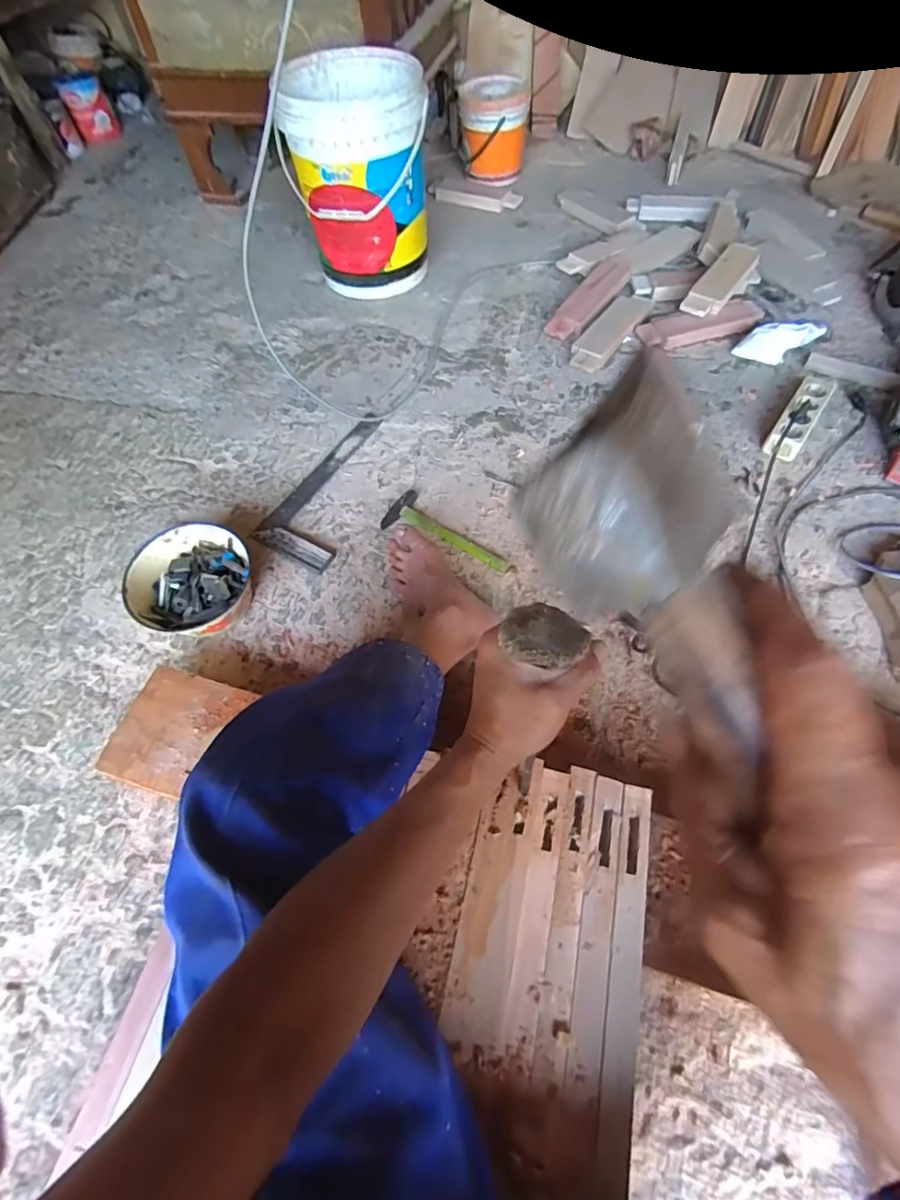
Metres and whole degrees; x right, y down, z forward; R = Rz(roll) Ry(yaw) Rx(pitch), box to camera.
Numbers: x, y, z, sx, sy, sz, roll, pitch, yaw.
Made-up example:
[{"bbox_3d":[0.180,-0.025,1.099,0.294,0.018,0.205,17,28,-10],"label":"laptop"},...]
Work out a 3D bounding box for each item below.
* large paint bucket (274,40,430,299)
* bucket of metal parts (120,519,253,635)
[{"bbox_3d":[-0.196,-0.969,1.189,0.298,0.354,0.335,-4,61,2],"label":"large paint bucket"},{"bbox_3d":[-0.396,-0.025,0.805,0.166,0.089,0.183,16,63,13],"label":"bucket of metal parts"}]

